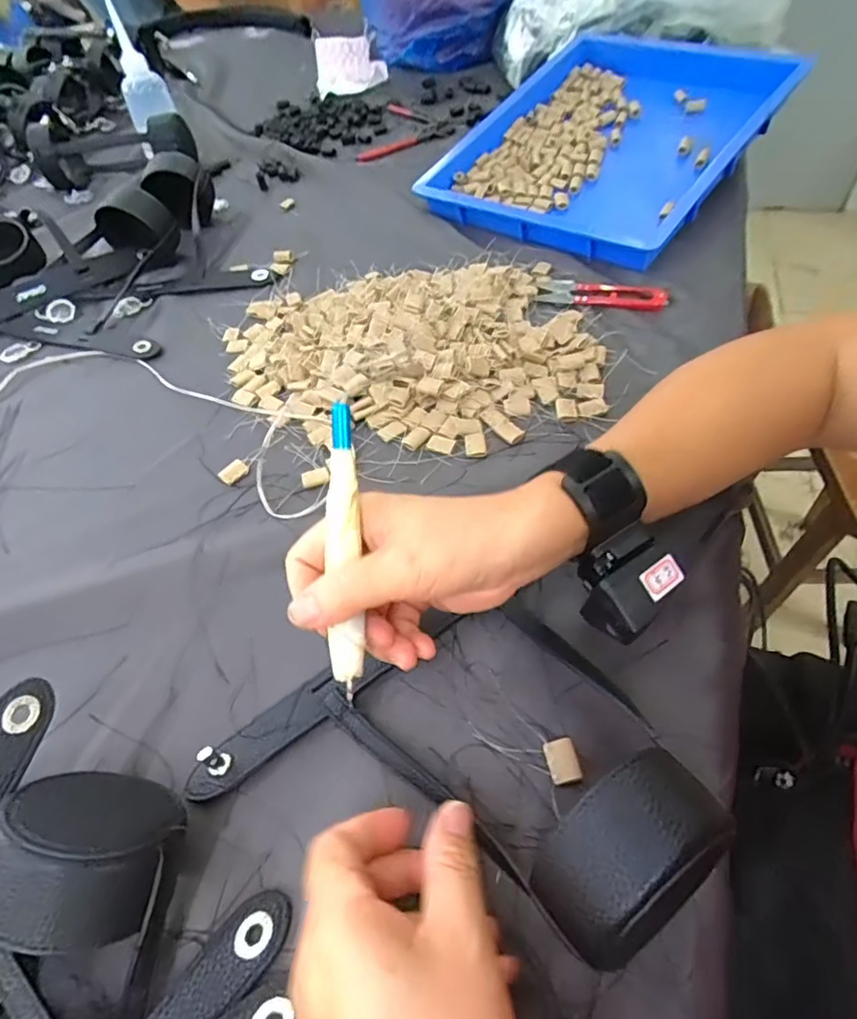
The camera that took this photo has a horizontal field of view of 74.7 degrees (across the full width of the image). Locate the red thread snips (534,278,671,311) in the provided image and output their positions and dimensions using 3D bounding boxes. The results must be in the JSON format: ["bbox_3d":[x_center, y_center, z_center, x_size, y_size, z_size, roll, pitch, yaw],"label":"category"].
[{"bbox_3d":[0.157,-0.195,0.503,0.111,0.004,0.033,12,55,14],"label":"red thread snips"}]

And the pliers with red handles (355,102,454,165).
[{"bbox_3d":[-0.022,-0.530,0.789,0.115,0.018,0.158,11,56,14],"label":"pliers with red handles"}]

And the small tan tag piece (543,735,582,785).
[{"bbox_3d":[0.067,0.125,0.281,0.014,0.004,0.021,-12,53,-2],"label":"small tan tag piece"}]

